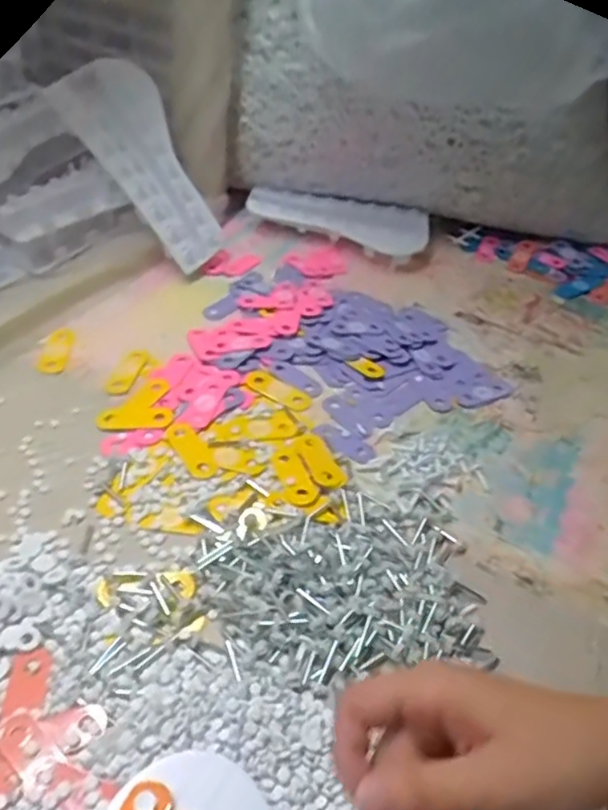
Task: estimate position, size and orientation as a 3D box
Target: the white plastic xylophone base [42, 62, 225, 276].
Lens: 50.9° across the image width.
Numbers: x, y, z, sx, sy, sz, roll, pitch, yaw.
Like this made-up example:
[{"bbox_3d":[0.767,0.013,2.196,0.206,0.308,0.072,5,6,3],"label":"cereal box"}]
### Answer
[{"bbox_3d":[-0.167,-0.259,0.694,0.101,0.032,0.220,-45,108,-40],"label":"white plastic xylophone base"}]

